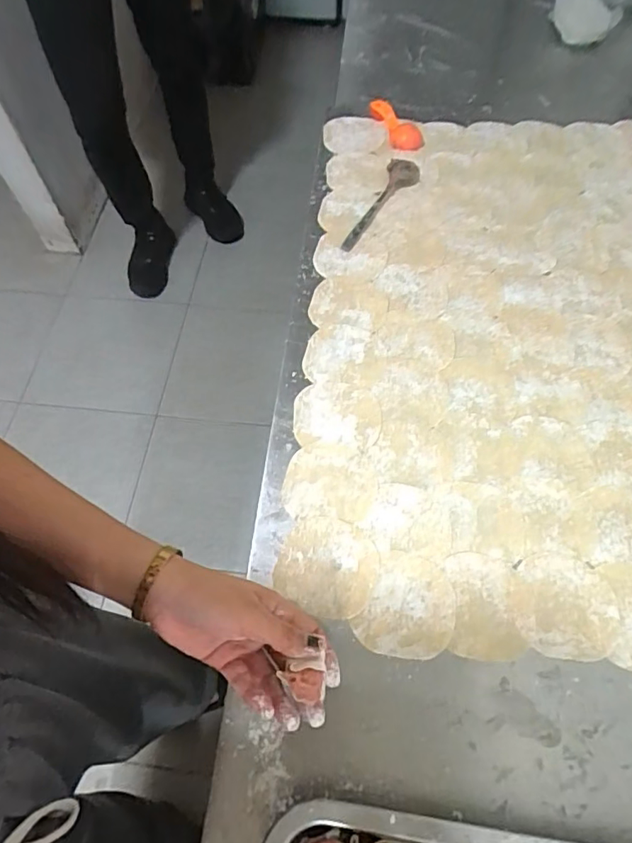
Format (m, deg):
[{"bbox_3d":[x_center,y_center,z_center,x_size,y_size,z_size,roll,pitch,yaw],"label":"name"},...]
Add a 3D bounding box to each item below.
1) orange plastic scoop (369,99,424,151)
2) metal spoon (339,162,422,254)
[{"bbox_3d":[0.107,-0.408,0.713,0.044,0.012,0.104,-39,78,-17],"label":"orange plastic scoop"},{"bbox_3d":[0.083,-0.266,0.638,0.042,0.024,0.158,23,66,13],"label":"metal spoon"}]

